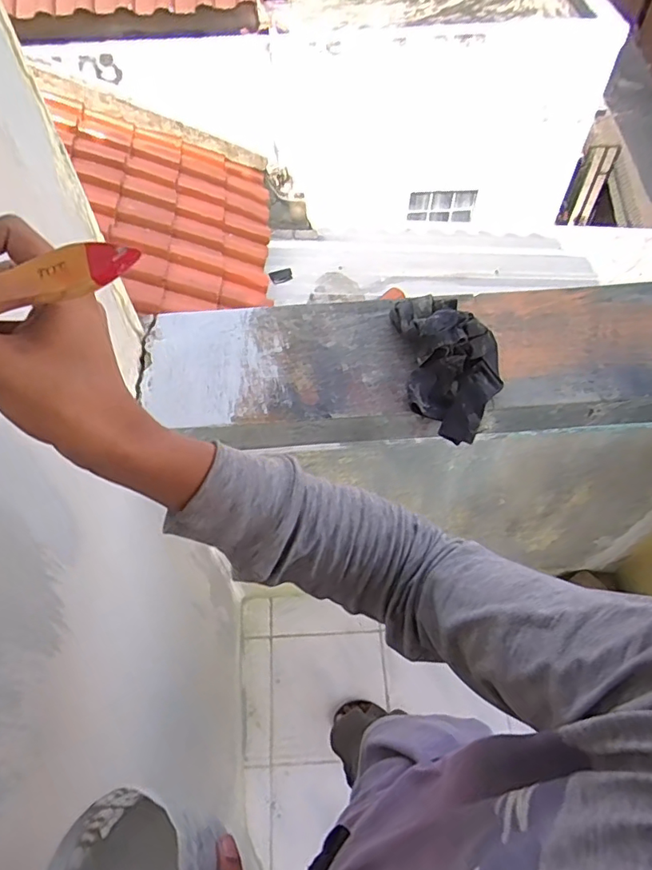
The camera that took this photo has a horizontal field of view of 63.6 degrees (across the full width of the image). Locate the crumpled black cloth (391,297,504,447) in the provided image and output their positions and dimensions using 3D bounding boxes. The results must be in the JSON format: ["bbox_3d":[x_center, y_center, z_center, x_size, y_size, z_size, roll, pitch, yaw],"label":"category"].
[{"bbox_3d":[0.177,-0.103,0.727,0.141,0.055,0.229,-6,58,-3],"label":"crumpled black cloth"}]

